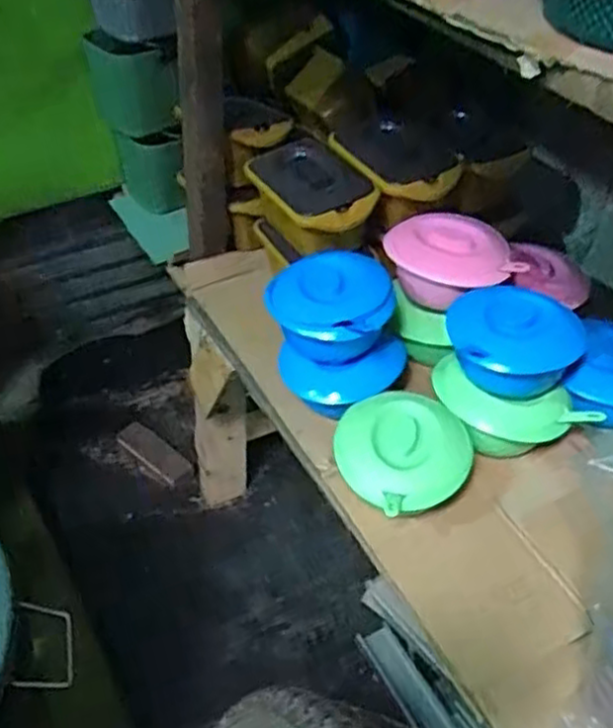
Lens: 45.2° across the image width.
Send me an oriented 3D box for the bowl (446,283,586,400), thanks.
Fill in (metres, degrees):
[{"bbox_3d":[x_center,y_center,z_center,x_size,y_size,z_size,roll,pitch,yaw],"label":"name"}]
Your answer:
[{"bbox_3d":[0.278,-0.036,1.014,0.156,0.109,0.131,0,41,-1],"label":"bowl"}]

